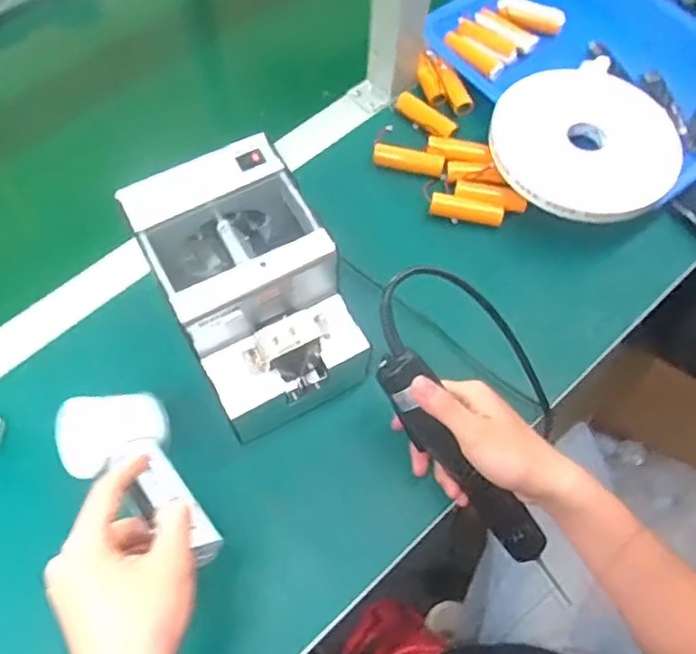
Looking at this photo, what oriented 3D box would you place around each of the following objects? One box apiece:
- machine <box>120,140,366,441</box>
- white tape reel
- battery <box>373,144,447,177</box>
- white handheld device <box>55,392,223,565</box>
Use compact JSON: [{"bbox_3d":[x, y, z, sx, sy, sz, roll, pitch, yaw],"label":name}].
[{"bbox_3d":[-0.077,-0.027,0.530,0.127,0.145,0.183,-26,69,-13],"label":"machine"},{"bbox_3d":[0.236,-0.185,0.637,0.178,0.018,0.177,-35,72,-15],"label":"white tape reel"},{"bbox_3d":[0.063,-0.172,0.667,0.074,0.014,0.022,15,66,5],"label":"battery"},{"bbox_3d":[-0.141,0.100,0.455,0.152,0.035,0.073,38,70,24],"label":"white handheld device"}]

